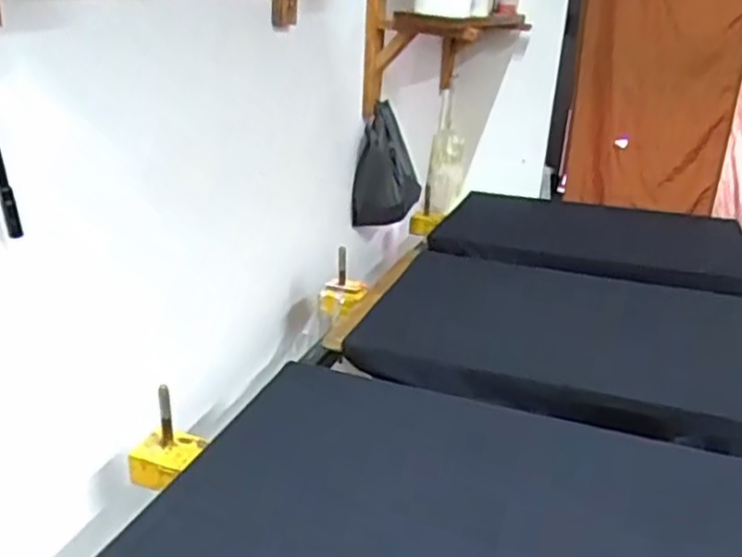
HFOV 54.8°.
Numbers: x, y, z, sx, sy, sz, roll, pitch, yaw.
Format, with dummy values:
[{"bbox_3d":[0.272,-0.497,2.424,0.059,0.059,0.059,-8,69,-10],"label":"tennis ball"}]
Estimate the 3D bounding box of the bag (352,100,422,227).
[{"bbox_3d":[0.033,-0.219,1.476,0.141,0.243,0.063,1,23,-7],"label":"bag"}]

